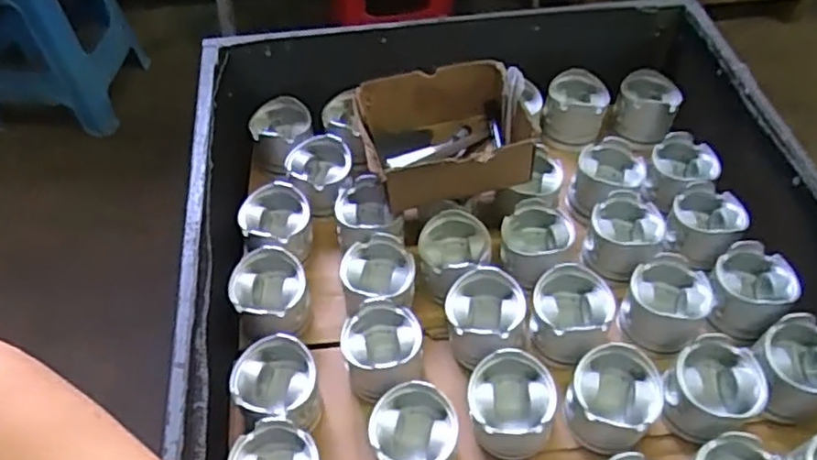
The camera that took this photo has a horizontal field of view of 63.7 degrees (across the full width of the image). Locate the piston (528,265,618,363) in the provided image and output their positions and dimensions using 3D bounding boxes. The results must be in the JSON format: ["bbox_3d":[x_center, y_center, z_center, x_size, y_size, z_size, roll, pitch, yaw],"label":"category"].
[{"bbox_3d":[0.194,0.106,0.795,0.094,0.057,0.106,15,53,12],"label":"piston"}]

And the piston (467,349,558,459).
[{"bbox_3d":[0.113,0.201,0.742,0.096,0.097,0.093,4,52,4],"label":"piston"}]

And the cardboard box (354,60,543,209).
[{"bbox_3d":[0.047,-0.122,0.886,0.210,0.110,0.165,-7,52,-5],"label":"cardboard box"}]

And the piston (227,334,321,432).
[{"bbox_3d":[-0.149,0.182,0.754,0.096,0.071,0.096,11,52,9],"label":"piston"}]

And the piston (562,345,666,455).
[{"bbox_3d":[0.228,0.187,0.738,0.090,0.084,0.096,0,52,0],"label":"piston"}]

